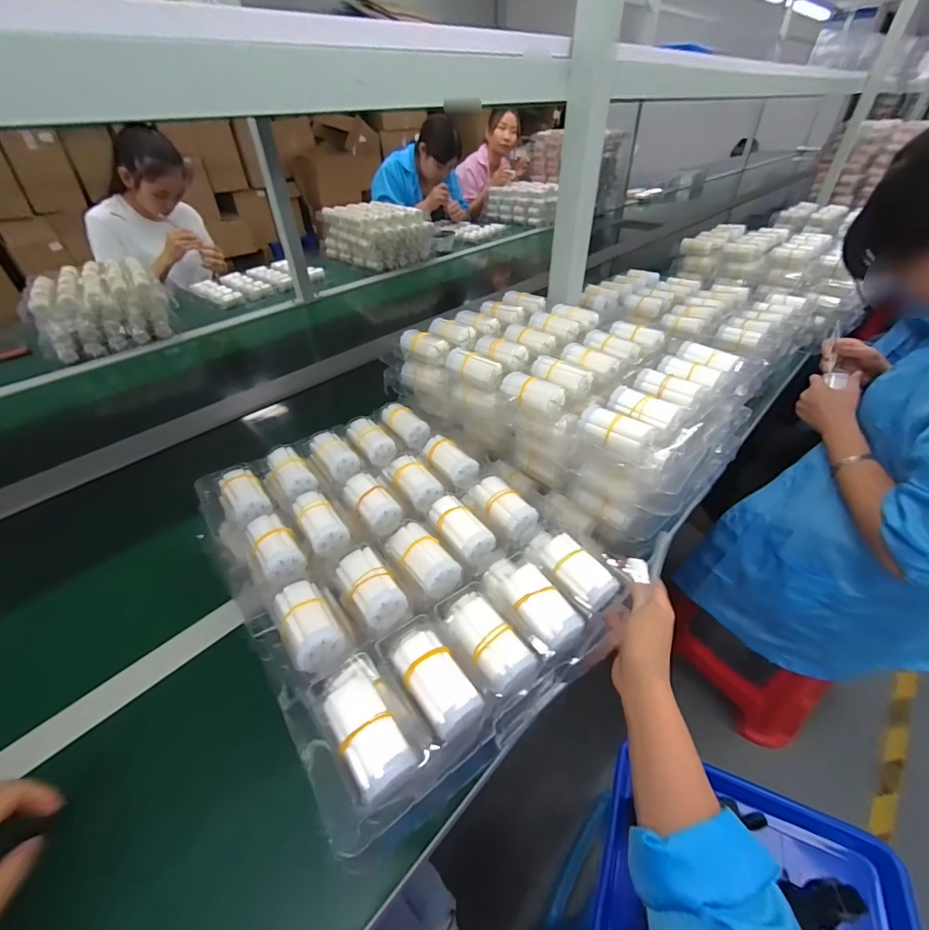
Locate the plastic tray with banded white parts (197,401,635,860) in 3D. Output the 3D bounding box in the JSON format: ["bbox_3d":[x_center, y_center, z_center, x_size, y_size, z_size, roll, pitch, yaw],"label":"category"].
[{"bbox_3d":[-0.071,0.071,0.406,0.268,0.040,0.379,-29,46,-28],"label":"plastic tray with banded white parts"}]

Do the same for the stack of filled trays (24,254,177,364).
[{"bbox_3d":[-0.877,-0.378,1.028,0.276,0.133,0.272,30,50,33],"label":"stack of filled trays"}]

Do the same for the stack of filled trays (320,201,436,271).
[{"bbox_3d":[-0.315,-0.833,1.542,0.347,0.167,0.261,31,50,33],"label":"stack of filled trays"}]

